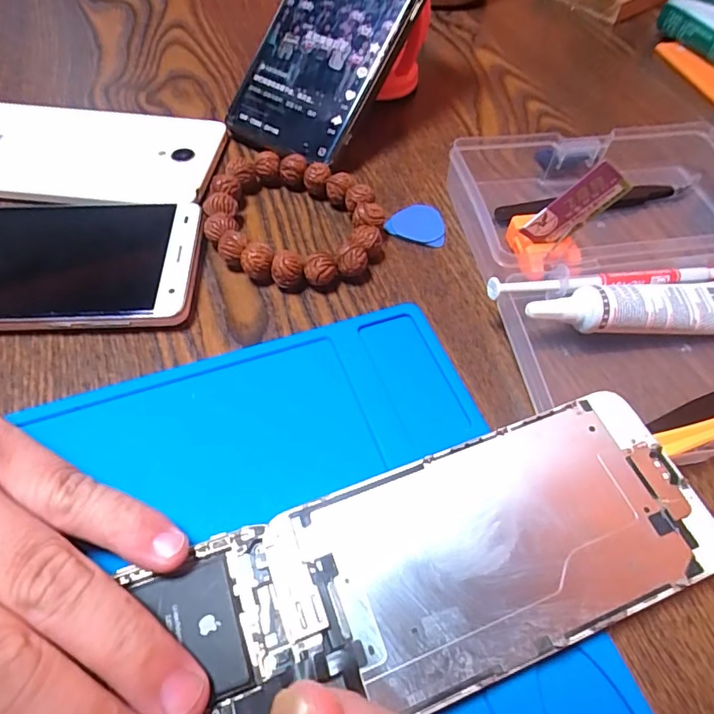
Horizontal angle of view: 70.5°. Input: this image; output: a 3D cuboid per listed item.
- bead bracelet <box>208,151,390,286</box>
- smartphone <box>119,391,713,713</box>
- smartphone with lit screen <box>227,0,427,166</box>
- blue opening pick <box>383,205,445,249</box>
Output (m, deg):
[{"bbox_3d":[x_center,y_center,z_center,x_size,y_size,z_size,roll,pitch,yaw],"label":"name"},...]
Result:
[{"bbox_3d":[-0.031,-0.066,0.244,0.084,0.016,0.076,11,56,5],"label":"bead bracelet"},{"bbox_3d":[-0.016,0.079,0.144,0.259,0.011,0.064,-20,59,-11],"label":"smartphone"},{"bbox_3d":[-0.006,-0.183,0.272,0.071,0.013,0.161,32,97,18],"label":"smartphone with lit screen"},{"bbox_3d":[0.032,-0.068,0.255,0.029,0.004,0.025,21,58,11],"label":"blue opening pick"}]

